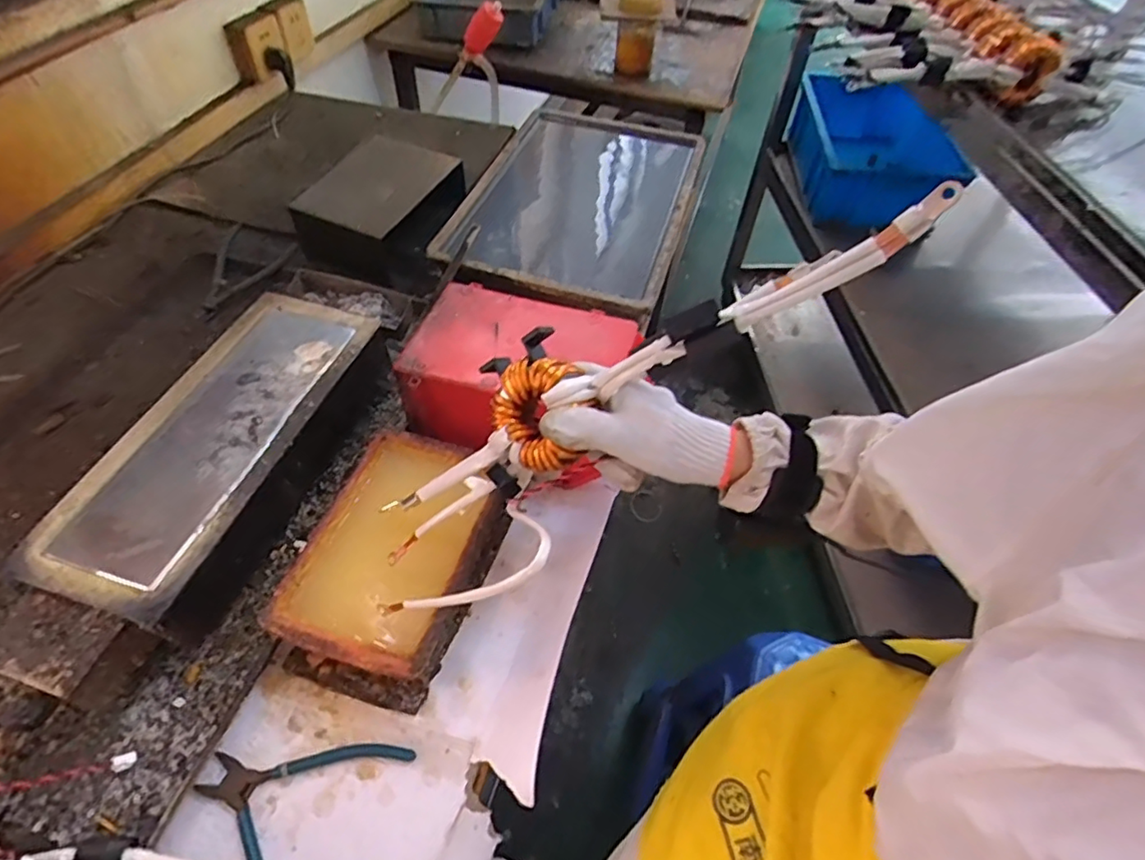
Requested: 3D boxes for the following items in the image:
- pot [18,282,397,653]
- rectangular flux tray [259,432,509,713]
[{"bbox_3d":[-0.318,0.017,0.565,0.160,0.089,0.346,15,54,8],"label":"pot"},{"bbox_3d":[-0.150,0.111,0.514,0.137,0.070,0.215,16,54,9],"label":"rectangular flux tray"}]

